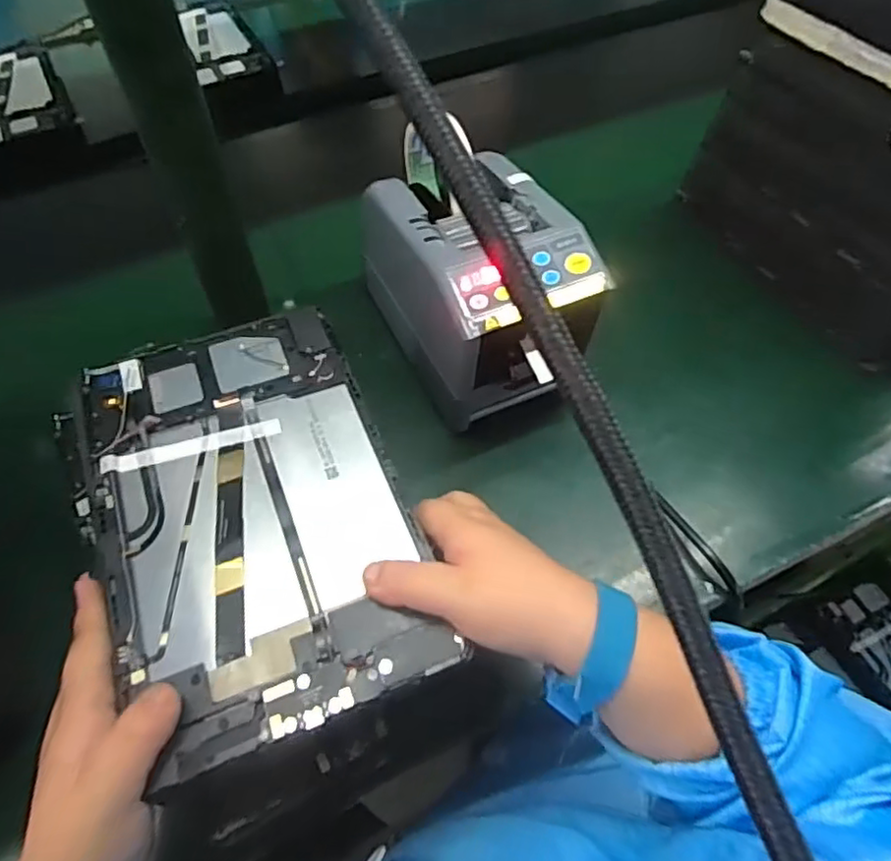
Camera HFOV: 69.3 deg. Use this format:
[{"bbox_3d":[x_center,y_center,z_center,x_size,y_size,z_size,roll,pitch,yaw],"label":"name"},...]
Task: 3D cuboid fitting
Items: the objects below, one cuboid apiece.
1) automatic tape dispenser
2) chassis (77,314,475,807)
[{"bbox_3d":[0.020,-0.108,0.470,0.117,0.141,0.216,-21,58,-13],"label":"automatic tape dispenser"},{"bbox_3d":[-0.101,0.036,0.335,0.153,0.008,0.234,-22,58,-14],"label":"chassis"}]

